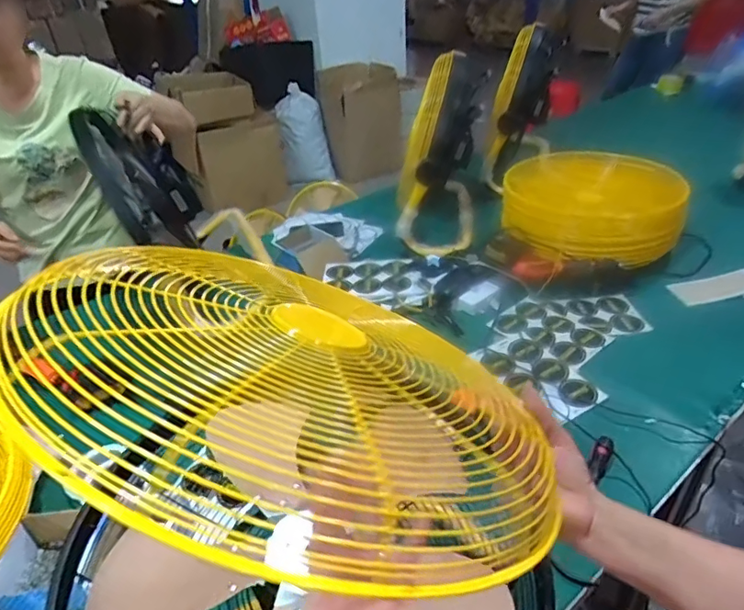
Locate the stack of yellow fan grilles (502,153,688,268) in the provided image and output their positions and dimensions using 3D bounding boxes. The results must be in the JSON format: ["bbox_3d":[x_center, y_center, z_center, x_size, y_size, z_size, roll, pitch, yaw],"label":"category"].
[{"bbox_3d":[0.551,-0.274,1.345,0.398,0.160,0.435,-15,36,-16],"label":"stack of yellow fan grilles"}]

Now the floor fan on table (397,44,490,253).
[{"bbox_3d":[0.187,-0.429,1.427,0.211,0.469,0.439,1,35,7],"label":"floor fan on table"}]

